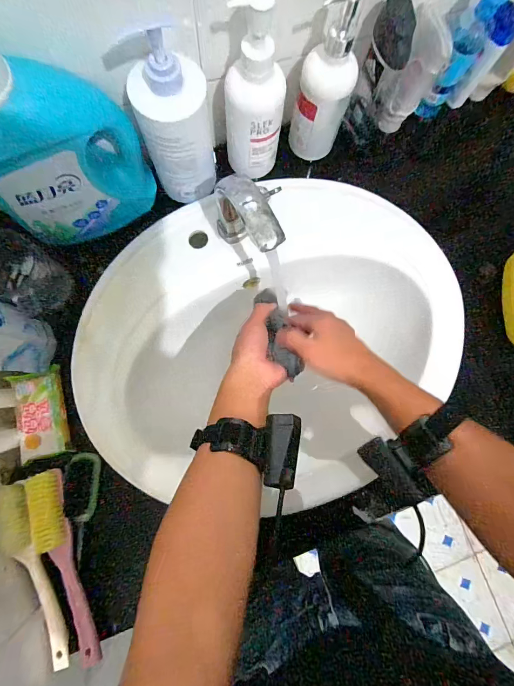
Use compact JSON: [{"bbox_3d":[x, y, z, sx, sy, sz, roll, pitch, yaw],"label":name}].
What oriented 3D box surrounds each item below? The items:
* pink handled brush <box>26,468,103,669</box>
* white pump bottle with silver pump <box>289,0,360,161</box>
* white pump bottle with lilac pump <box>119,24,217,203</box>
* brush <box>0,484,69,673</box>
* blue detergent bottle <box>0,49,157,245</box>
[{"bbox_3d":[-0.239,0.275,0.427,0.039,0.025,0.228,-17,83,-5],"label":"pink handled brush"},{"bbox_3d":[0.089,-0.329,0.442,0.070,0.184,0.072,20,81,0],"label":"white pump bottle with silver pump"},{"bbox_3d":[-0.097,-0.252,0.415,0.082,0.181,0.068,-15,83,-5],"label":"white pump bottle with lilac pump"},{"bbox_3d":[-0.268,0.280,0.412,0.032,0.029,0.221,-20,83,-6],"label":"brush"},{"bbox_3d":[-0.209,-0.204,0.370,0.156,0.246,0.085,-15,83,-5],"label":"blue detergent bottle"}]

